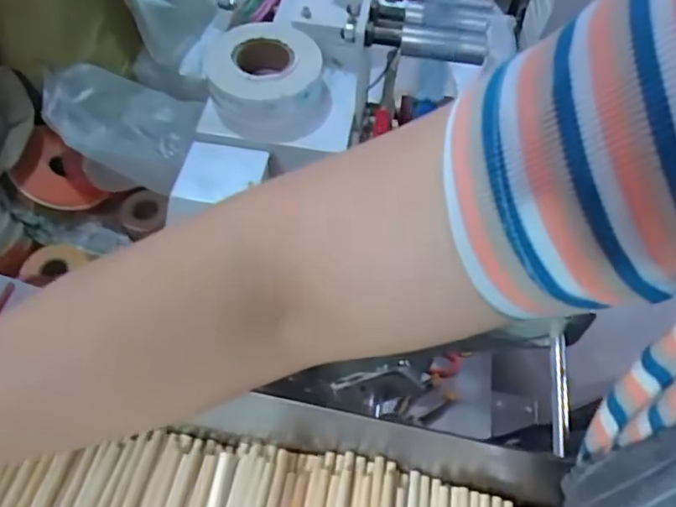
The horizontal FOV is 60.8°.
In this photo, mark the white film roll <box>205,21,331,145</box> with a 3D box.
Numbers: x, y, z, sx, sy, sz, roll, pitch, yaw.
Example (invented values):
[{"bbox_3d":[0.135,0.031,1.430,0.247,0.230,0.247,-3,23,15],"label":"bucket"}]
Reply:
[{"bbox_3d":[-0.104,-0.256,0.849,0.167,0.085,0.171,1,56,-1],"label":"white film roll"}]

